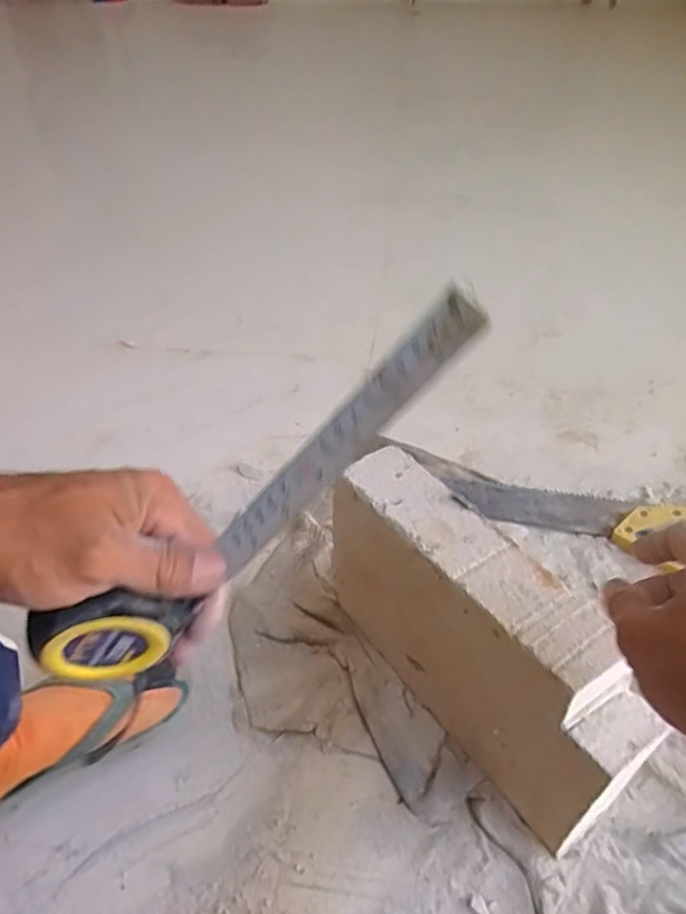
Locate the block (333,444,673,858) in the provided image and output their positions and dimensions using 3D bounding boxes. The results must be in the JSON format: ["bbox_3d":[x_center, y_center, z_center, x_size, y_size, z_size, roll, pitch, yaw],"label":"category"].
[{"bbox_3d":[0.116,0.167,0.570,0.086,0.198,0.321,-25,47,-25],"label":"block"}]

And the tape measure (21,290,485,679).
[{"bbox_3d":[-0.042,0.022,0.273,0.251,0.061,0.029,-41,43,14],"label":"tape measure"}]

